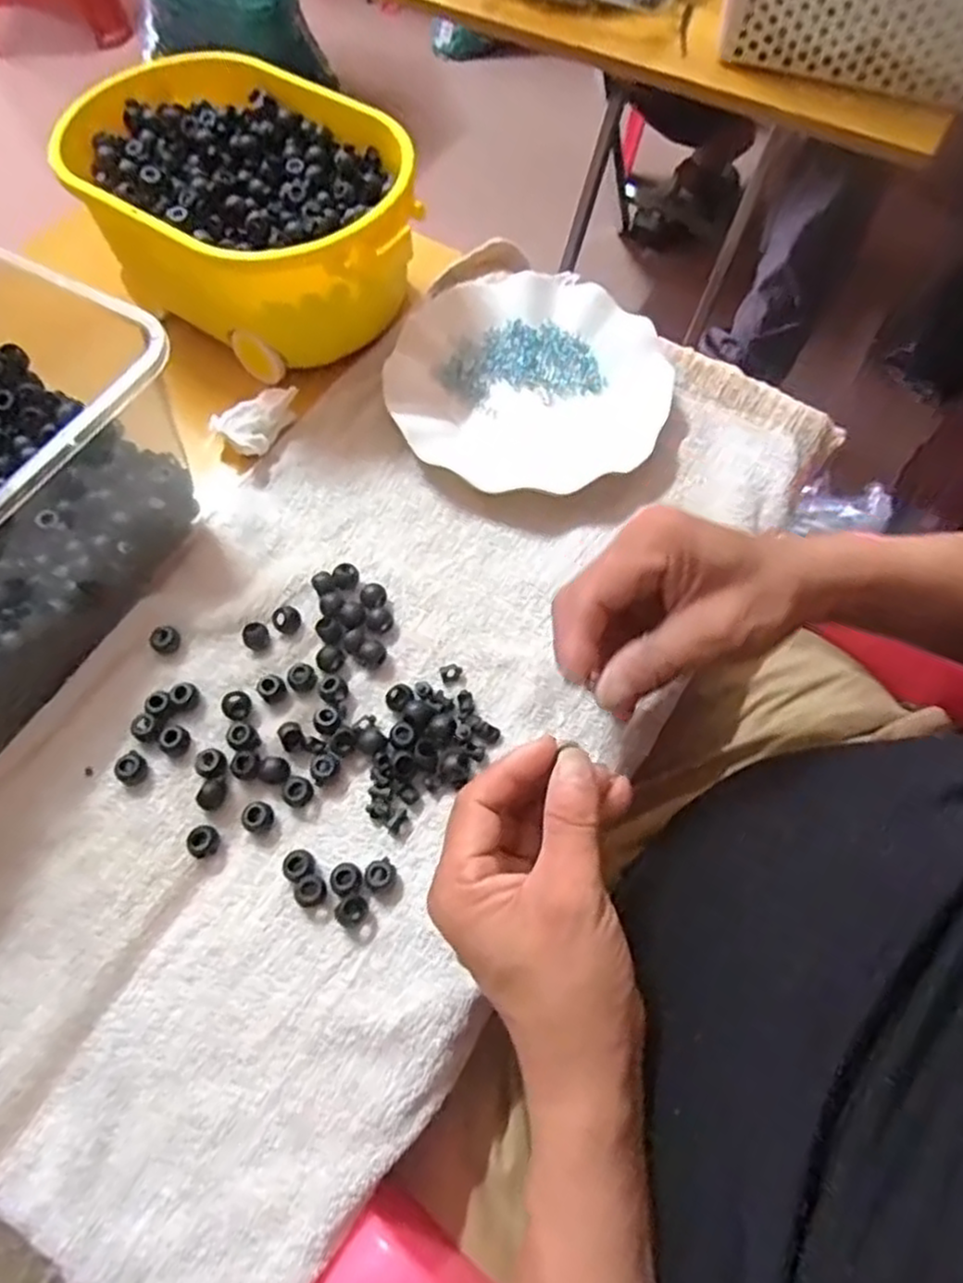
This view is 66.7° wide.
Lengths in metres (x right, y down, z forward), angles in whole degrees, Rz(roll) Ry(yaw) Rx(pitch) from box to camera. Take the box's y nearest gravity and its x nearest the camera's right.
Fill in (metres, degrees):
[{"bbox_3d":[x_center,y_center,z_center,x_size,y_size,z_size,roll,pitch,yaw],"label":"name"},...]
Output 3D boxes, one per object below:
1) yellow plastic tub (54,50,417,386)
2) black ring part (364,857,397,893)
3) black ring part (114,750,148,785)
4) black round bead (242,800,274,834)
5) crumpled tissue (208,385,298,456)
[{"bbox_3d":[-0.153,-0.287,0.500,0.244,0.094,0.164,32,68,15],"label":"yellow plastic tub"},{"bbox_3d":[-0.050,0.116,0.361,0.015,0.012,0.014,-3,64,-2],"label":"black ring part"},{"bbox_3d":[-0.185,0.067,0.385,0.014,0.013,0.013,-31,68,-14],"label":"black ring part"},{"bbox_3d":[-0.114,0.090,0.373,0.015,0.009,0.014,0,64,0],"label":"black round bead"},{"bbox_3d":[-0.143,-0.143,0.477,0.058,0.023,0.034,-35,69,-16],"label":"crumpled tissue"}]

